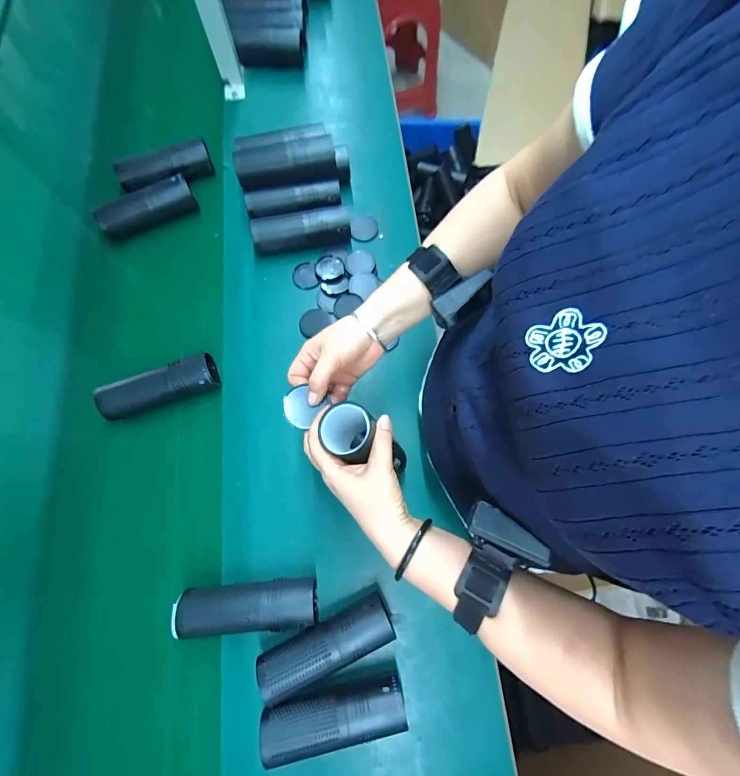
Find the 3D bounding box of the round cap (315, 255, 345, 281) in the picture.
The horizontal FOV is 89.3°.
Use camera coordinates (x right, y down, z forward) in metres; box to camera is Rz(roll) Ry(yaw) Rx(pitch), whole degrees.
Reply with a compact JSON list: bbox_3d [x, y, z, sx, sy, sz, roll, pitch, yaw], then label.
[{"bbox_3d":[-0.068,-0.201,0.628,0.048,0.007,0.049,0,73,-1],"label":"round cap"}]

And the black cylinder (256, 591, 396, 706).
[{"bbox_3d":[-0.054,0.311,0.451,0.164,0.047,0.052,-21,74,-7],"label":"black cylinder"}]

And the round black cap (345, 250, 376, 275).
[{"bbox_3d":[-0.017,-0.212,0.627,0.047,0.006,0.040,-11,73,-4],"label":"round black cap"}]

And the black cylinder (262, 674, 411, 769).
[{"bbox_3d":[-0.040,0.379,0.433,0.160,0.049,0.046,-10,73,-4],"label":"black cylinder"}]

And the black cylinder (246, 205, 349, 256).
[{"bbox_3d":[-0.117,-0.268,0.633,0.162,0.047,0.046,-7,73,-3],"label":"black cylinder"}]

